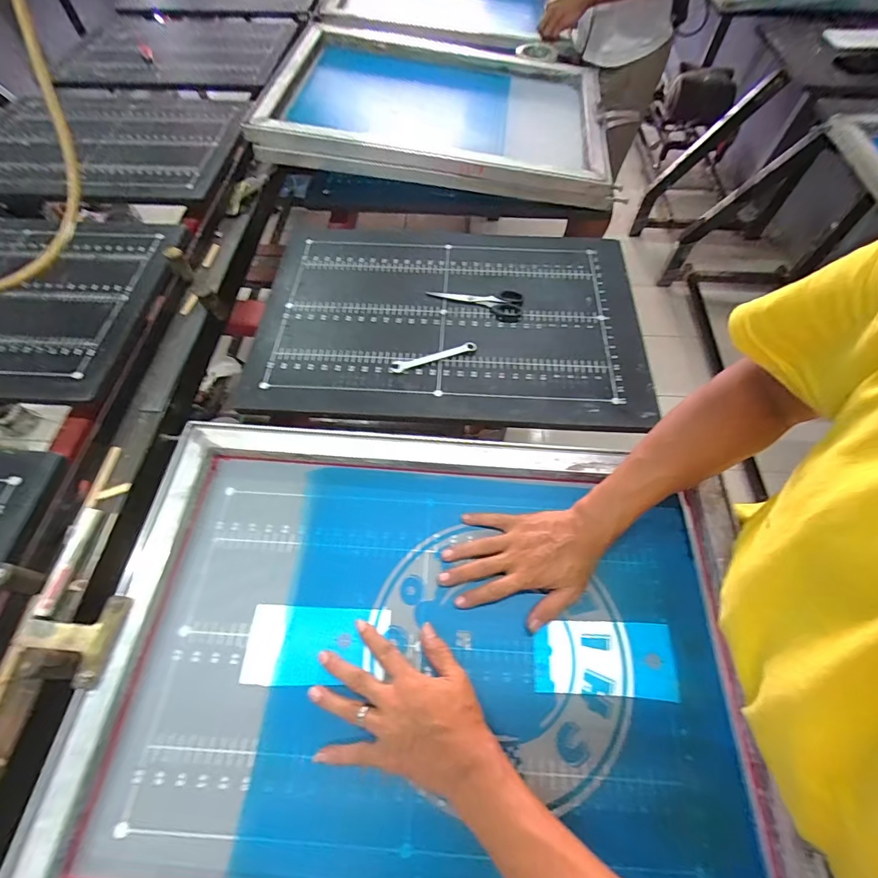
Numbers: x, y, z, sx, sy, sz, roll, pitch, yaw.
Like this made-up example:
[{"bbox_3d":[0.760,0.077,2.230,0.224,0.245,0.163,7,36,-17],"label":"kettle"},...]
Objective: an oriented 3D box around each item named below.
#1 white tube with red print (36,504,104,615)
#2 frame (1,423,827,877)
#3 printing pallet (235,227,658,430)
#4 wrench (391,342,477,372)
[{"bbox_3d":[-0.414,0.133,0.474,0.020,0.013,0.118,2,60,2],"label":"white tube with red print"},{"bbox_3d":[-0.010,0.212,0.435,0.643,0.044,0.462,3,61,3],"label":"frame"},{"bbox_3d":[0.016,-0.208,0.688,0.586,0.017,0.412,3,61,3],"label":"printing pallet"},{"bbox_3d":[-0.007,-0.122,0.622,0.127,0.009,0.018,-17,62,-8],"label":"wrench"}]

